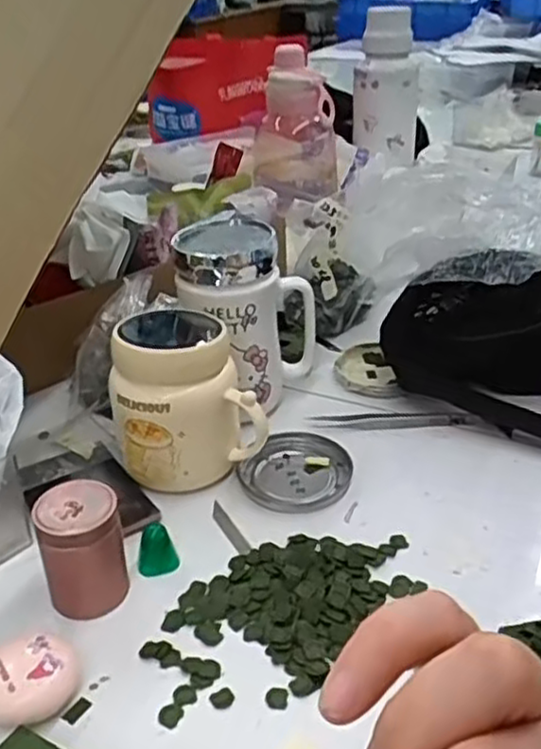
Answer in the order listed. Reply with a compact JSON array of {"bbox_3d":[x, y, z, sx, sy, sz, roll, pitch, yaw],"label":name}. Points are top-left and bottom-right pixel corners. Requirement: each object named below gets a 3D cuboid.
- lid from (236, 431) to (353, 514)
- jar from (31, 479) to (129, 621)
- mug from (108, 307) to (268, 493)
[{"bbox_3d":[0.018,0.067,0.517,0.075,0.010,0.078,-2,30,1],"label":"lid"},{"bbox_3d":[-0.105,0.098,0.411,0.044,0.068,0.037,-14,32,-18],"label":"jar"},{"bbox_3d":[-0.062,0.012,0.510,0.093,0.113,0.099,-10,31,-12],"label":"mug"}]

